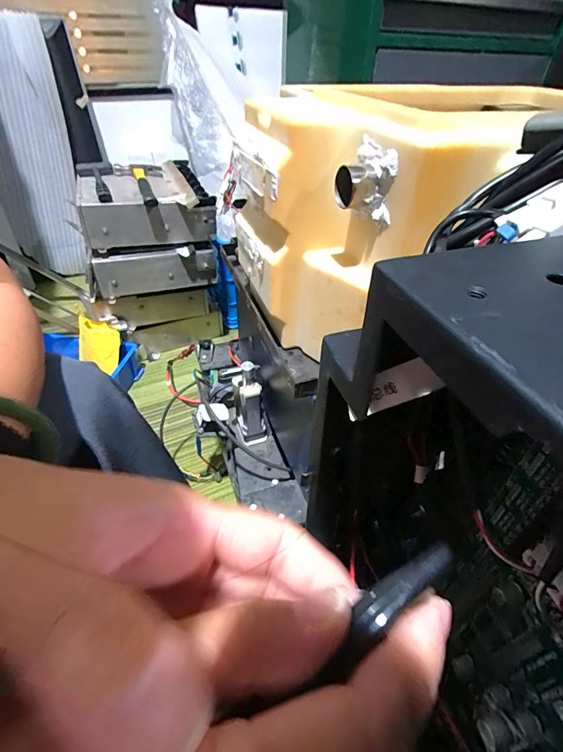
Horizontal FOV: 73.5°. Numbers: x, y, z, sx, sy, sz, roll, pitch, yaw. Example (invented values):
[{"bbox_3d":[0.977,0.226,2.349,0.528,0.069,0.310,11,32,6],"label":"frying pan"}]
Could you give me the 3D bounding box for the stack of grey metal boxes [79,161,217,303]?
[{"bbox_3d":[-0.296,-0.329,0.845,0.243,0.194,0.205,-14,44,-16],"label":"stack of grey metal boxes"}]

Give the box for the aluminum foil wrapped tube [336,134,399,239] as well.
[{"bbox_3d":[0.062,-0.150,0.295,0.032,0.052,0.050,-7,42,-9],"label":"aluminum foil wrapped tube"}]

